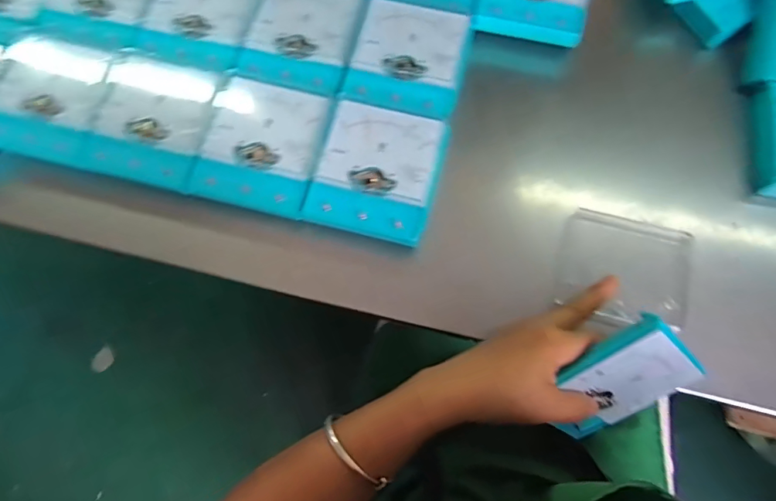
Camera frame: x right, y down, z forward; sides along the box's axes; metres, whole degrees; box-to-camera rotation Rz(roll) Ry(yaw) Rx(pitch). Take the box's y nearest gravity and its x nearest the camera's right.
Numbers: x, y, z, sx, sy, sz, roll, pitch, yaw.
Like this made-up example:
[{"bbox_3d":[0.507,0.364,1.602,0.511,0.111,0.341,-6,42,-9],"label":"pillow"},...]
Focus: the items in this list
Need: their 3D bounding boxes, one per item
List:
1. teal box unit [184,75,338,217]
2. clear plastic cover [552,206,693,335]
[{"bbox_3d":[-0.108,-0.093,0.409,0.103,0.012,0.115,13,74,5],"label":"teal box unit"},{"bbox_3d":[0.200,0.017,0.399,0.102,0.020,0.102,11,72,13],"label":"clear plastic cover"}]

